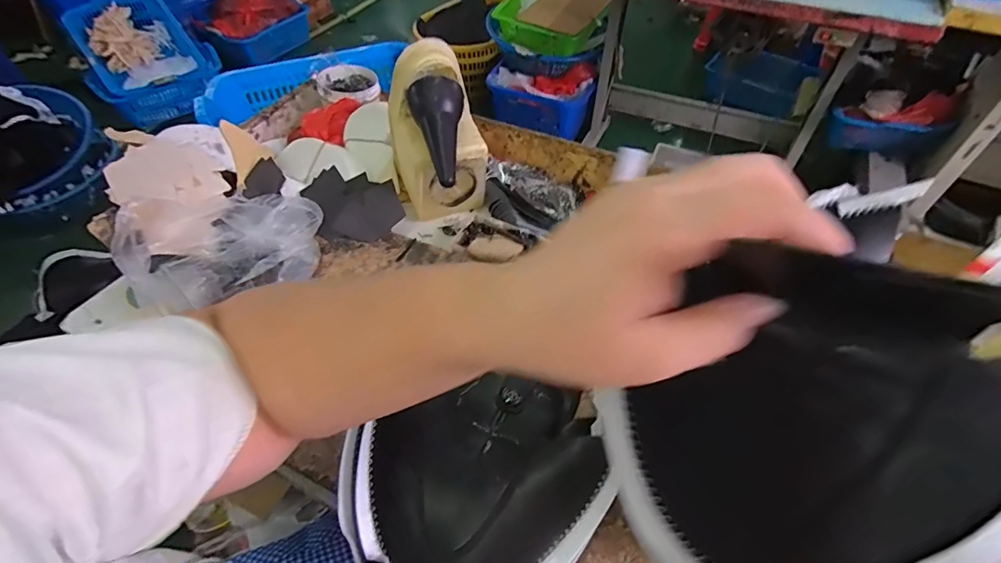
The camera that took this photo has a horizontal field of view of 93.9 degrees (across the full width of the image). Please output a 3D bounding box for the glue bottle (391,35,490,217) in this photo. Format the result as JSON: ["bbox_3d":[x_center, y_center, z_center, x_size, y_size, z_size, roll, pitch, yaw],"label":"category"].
[{"bbox_3d":[-0.079,-0.180,0.608,0.109,0.185,0.147,-16,52,-12],"label":"glue bottle"}]

